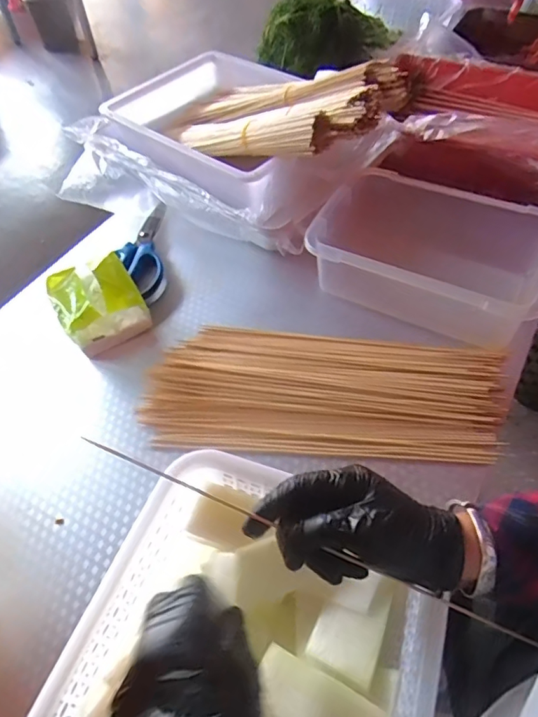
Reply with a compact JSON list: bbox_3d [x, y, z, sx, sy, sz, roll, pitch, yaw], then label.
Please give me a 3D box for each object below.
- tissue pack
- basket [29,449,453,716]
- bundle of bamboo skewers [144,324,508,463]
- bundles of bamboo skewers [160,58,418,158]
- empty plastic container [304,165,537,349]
[{"bbox_3d":[-0.203,-0.065,0.591,0.095,0.069,0.101,-27,56,-17],"label":"tissue pack"},{"bbox_3d":[-0.023,0.242,0.345,0.242,0.072,0.306,16,55,15],"label":"basket"},{"bbox_3d":[0.054,0.031,0.538,0.368,0.019,0.153,3,53,6],"label":"bundle of bamboo skewers"},{"bbox_3d":[-0.007,-0.326,0.667,0.349,0.053,0.151,18,54,39],"label":"bundles of bamboo skewers"},{"bbox_3d":[0.192,-0.114,0.612,0.276,0.114,0.172,25,58,20],"label":"empty plastic container"}]

